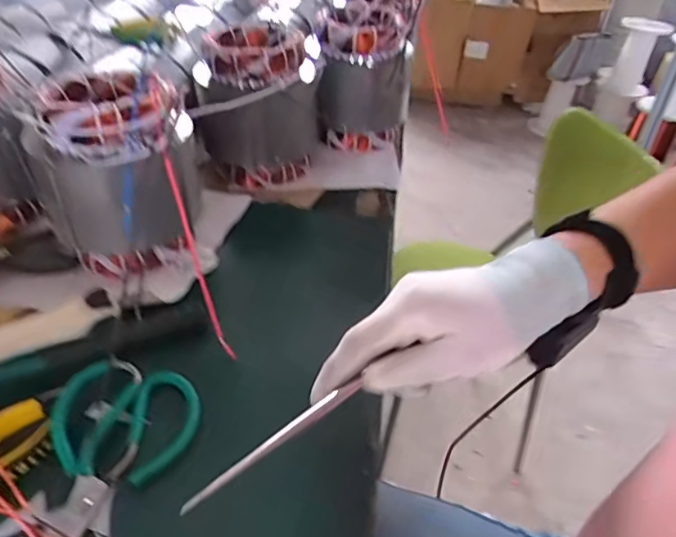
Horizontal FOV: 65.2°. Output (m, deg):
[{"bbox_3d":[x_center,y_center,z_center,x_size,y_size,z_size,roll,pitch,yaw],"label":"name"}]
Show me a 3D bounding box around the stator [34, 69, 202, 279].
[{"bbox_3d":[-0.223,-0.103,0.557,0.135,0.170,0.149,-1,40,-6],"label":"stator"}]

